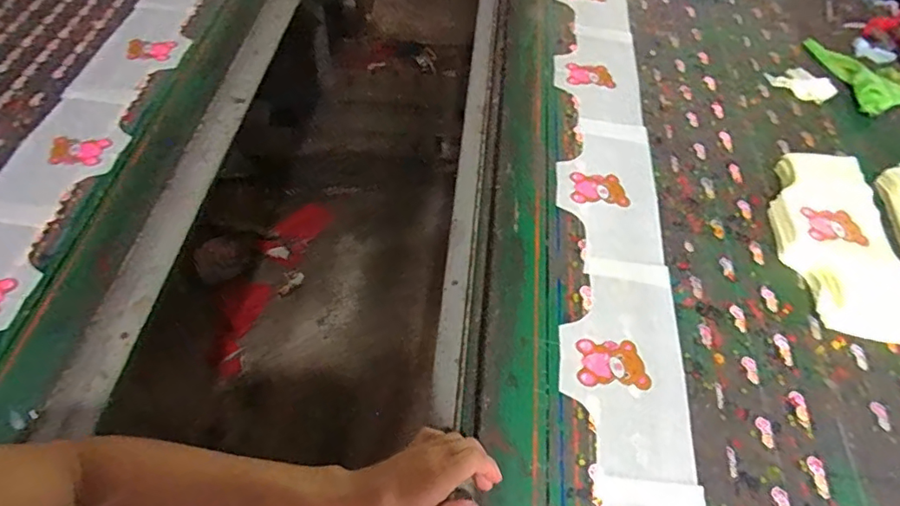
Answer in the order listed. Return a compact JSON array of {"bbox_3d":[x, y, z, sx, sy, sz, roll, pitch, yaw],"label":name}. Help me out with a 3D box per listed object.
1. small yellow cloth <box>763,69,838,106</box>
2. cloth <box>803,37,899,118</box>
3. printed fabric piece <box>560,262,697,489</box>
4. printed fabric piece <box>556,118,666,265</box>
[{"bbox_3d":[0.655,-0.318,0.966,0.069,0.022,0.111,-37,66,-24],"label":"small yellow cloth"},{"bbox_3d":[0.807,-0.355,1.003,0.156,0.030,0.220,-9,58,-9],"label":"cloth"},{"bbox_3d":[0.214,0.129,0.645,0.150,0.005,0.279,7,56,1],"label":"printed fabric piece"},{"bbox_3d":[0.243,-0.104,0.802,0.151,0.008,0.280,6,56,1],"label":"printed fabric piece"}]

